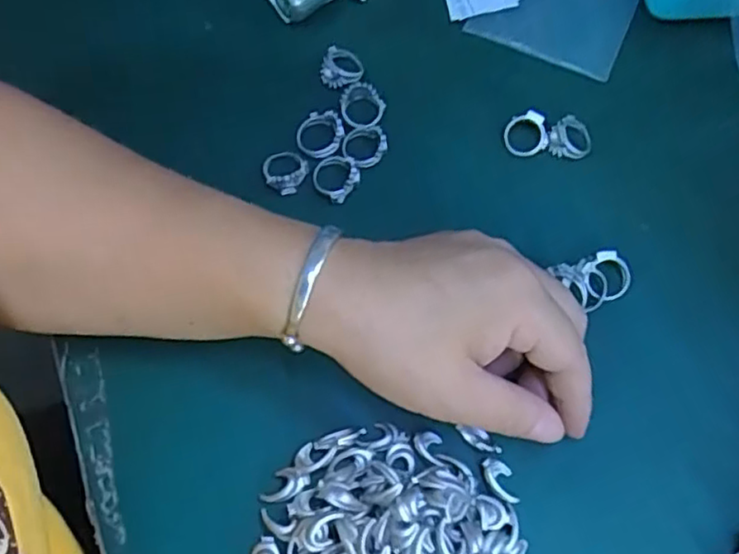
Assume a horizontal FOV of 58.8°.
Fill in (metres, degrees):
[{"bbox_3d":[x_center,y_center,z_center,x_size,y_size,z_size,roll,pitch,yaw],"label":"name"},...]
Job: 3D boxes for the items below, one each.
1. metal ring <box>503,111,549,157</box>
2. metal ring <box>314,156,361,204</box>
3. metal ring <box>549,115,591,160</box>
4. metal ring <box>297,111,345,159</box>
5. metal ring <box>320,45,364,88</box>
[{"bbox_3d":[0.077,-0.070,0.323,0.021,0.004,0.021,2,104,7],"label":"metal ring"},{"bbox_3d":[-0.017,-0.049,0.317,0.022,0.006,0.022,0,70,1],"label":"metal ring"},{"bbox_3d":[0.100,-0.068,0.323,0.021,0.007,0.021,0,70,1],"label":"metal ring"},{"bbox_3d":[-0.024,-0.071,0.323,0.023,0.010,0.022,0,70,1],"label":"metal ring"},{"bbox_3d":[-0.014,-0.108,0.337,0.020,0.008,0.019,0,70,1],"label":"metal ring"}]

